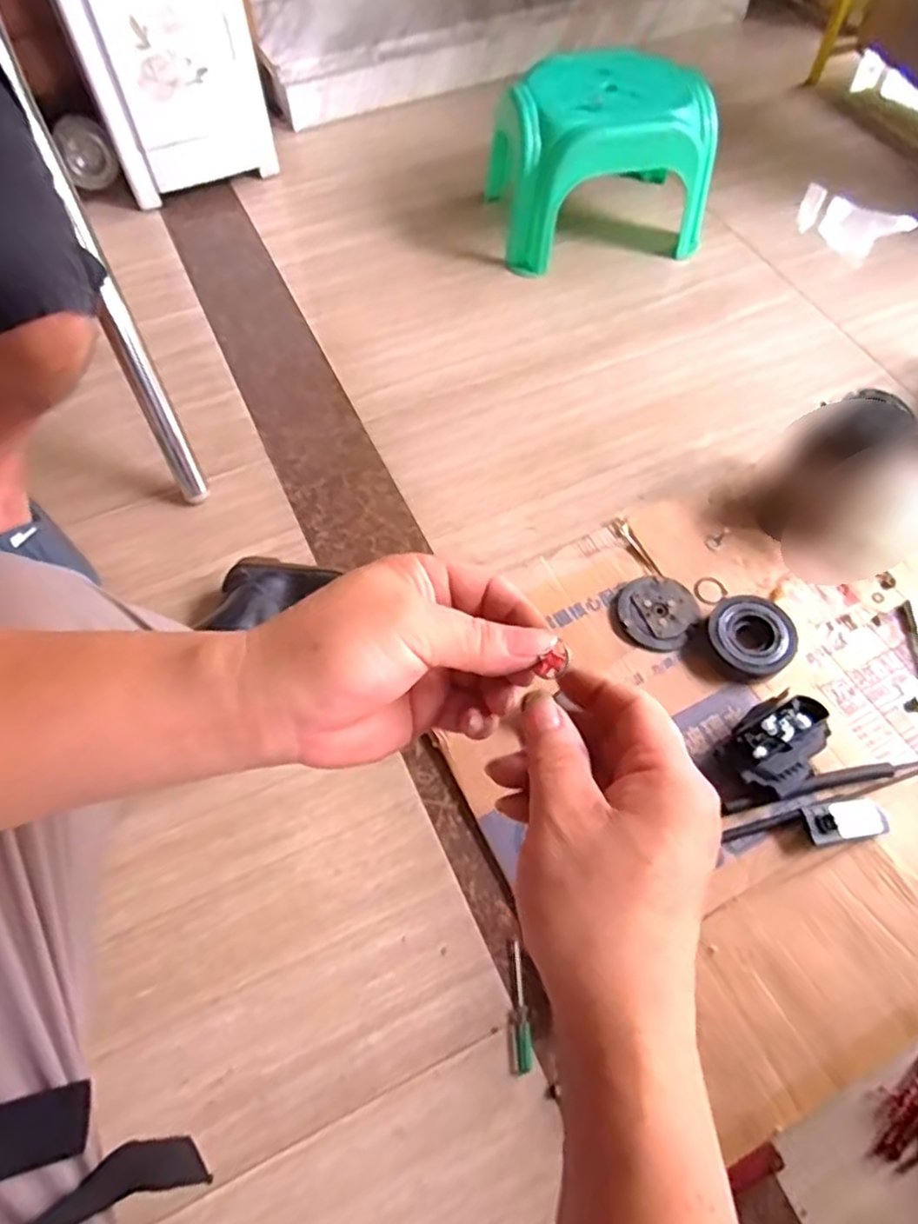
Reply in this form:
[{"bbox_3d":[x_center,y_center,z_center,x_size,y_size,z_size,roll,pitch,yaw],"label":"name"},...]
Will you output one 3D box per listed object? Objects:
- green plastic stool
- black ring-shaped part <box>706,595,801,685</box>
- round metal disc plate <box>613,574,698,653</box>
[{"bbox_3d":[0.249,-0.805,1.239,0.354,0.233,0.272,-10,60,-5],"label":"green plastic stool"},{"bbox_3d":[0.353,0.030,0.839,0.095,0.036,0.103,-27,63,-14],"label":"black ring-shaped part"},{"bbox_3d":[0.250,-0.003,0.876,0.096,0.017,0.106,25,64,15],"label":"round metal disc plate"}]

